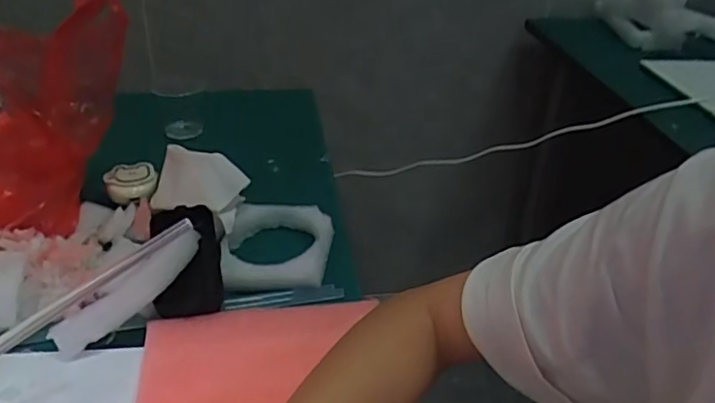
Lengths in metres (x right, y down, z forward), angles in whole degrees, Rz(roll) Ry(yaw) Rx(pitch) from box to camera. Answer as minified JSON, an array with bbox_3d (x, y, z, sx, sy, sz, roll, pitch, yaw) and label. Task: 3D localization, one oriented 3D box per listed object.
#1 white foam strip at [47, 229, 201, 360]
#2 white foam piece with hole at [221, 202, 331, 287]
[{"bbox_3d":[-0.159,0.062,0.443,0.037,0.021,0.132,22,37,27],"label":"white foam strip"},{"bbox_3d":[-0.069,0.037,0.522,0.092,0.025,0.095,0,33,-4],"label":"white foam piece with hole"}]

